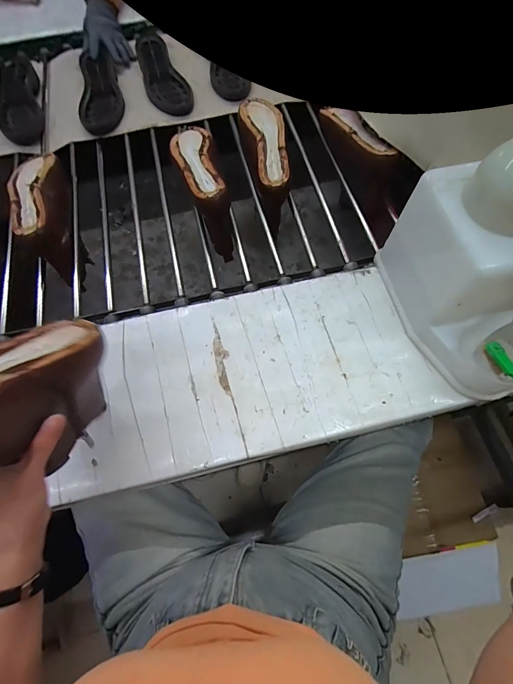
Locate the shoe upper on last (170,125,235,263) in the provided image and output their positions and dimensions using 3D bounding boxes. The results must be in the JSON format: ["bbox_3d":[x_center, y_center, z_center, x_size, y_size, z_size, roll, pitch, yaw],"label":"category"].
[{"bbox_3d":[-0.106,-0.299,0.621,0.076,0.119,0.258,-13,68,-4],"label":"shoe upper on last"}]

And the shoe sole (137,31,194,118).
[{"bbox_3d":[-0.229,-0.634,0.761,0.091,0.031,0.271,-24,69,-8],"label":"shoe sole"}]

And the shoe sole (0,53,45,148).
[{"bbox_3d":[-0.557,-0.564,0.743,0.098,0.033,0.268,-17,68,-6],"label":"shoe sole"}]

